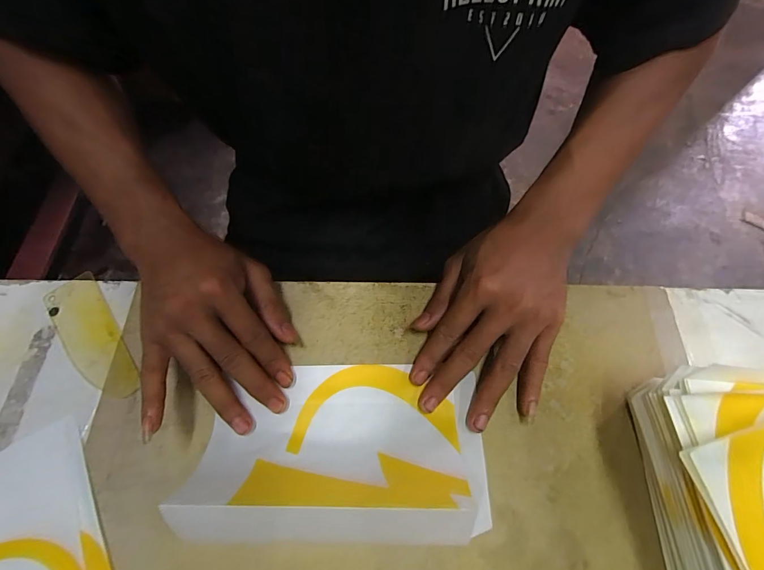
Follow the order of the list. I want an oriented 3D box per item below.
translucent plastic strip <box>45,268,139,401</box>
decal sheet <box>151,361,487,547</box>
[{"bbox_3d":[-0.234,0.042,0.296,0.041,0.004,0.121,-36,69,-14],"label":"translucent plastic strip"},{"bbox_3d":[-0.026,0.101,0.238,0.184,0.047,0.106,-1,65,1],"label":"decal sheet"}]

